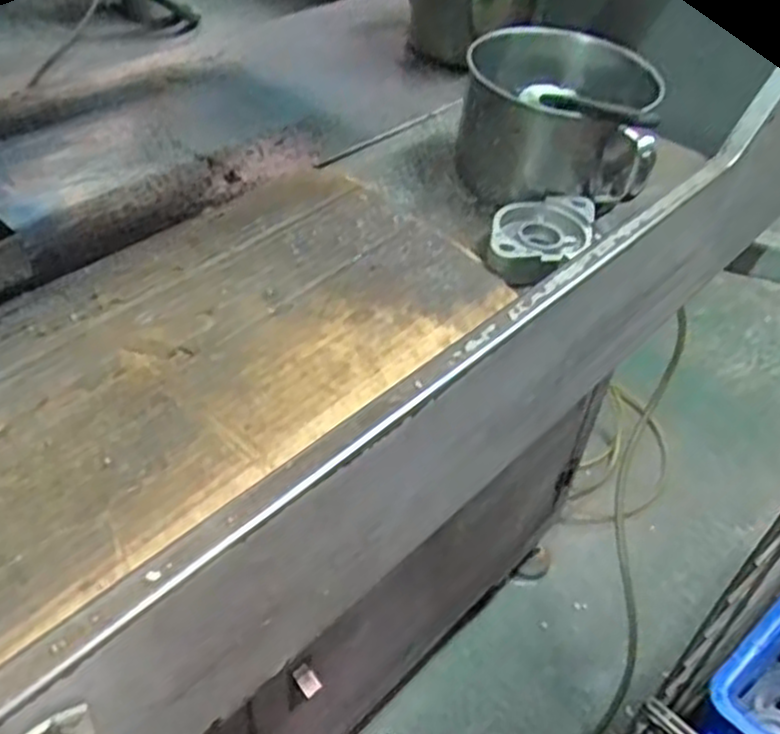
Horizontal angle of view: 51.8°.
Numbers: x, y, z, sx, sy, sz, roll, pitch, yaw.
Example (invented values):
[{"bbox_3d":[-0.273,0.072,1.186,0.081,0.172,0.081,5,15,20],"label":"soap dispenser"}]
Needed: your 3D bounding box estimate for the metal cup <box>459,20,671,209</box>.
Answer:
[{"bbox_3d":[0.113,-0.172,0.556,0.124,0.078,0.124,3,43,-3],"label":"metal cup"}]

